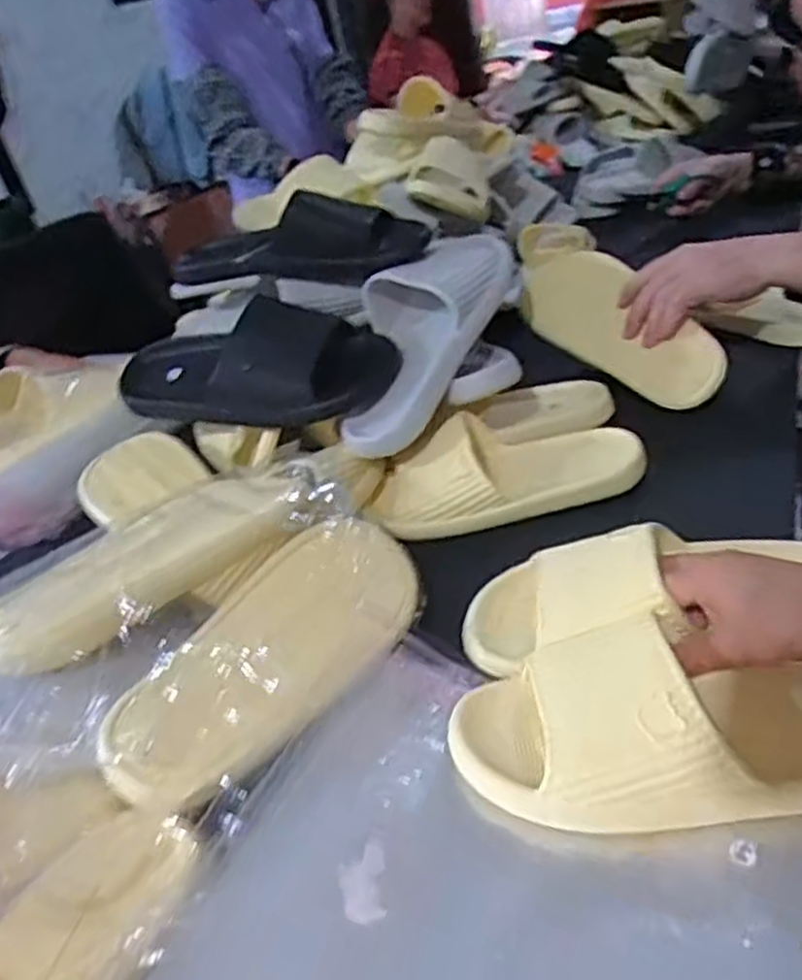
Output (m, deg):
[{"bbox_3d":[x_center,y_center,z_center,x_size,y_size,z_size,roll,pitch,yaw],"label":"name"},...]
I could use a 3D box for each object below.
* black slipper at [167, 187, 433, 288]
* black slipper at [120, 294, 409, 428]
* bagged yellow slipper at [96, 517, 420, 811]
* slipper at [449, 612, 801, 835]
[{"bbox_3d":[-0.110,-0.259,0.783,0.266,0.074,0.100,-5,33,16],"label":"black slipper"},{"bbox_3d":[-0.149,-0.114,0.740,0.273,0.090,0.115,-4,55,27],"label":"black slipper"},{"bbox_3d":[-0.076,0.110,0.509,0.100,0.062,0.253,33,45,17],"label":"bagged yellow slipper"},{"bbox_3d":[0.158,0.119,0.412,0.242,0.067,0.101,1,35,3],"label":"slipper"}]

